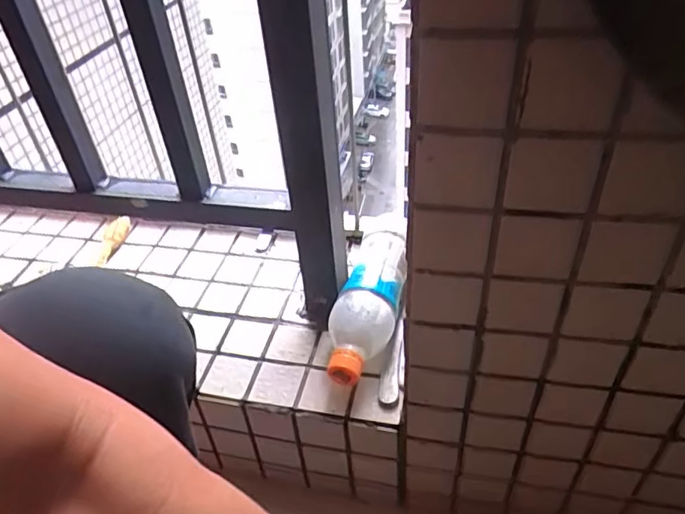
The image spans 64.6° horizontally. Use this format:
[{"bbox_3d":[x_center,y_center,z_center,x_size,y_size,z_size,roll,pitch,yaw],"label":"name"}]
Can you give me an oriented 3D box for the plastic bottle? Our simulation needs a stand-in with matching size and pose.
[{"bbox_3d":[0.026,0.054,0.540,0.055,0.063,0.167,7,43,17],"label":"plastic bottle"}]

